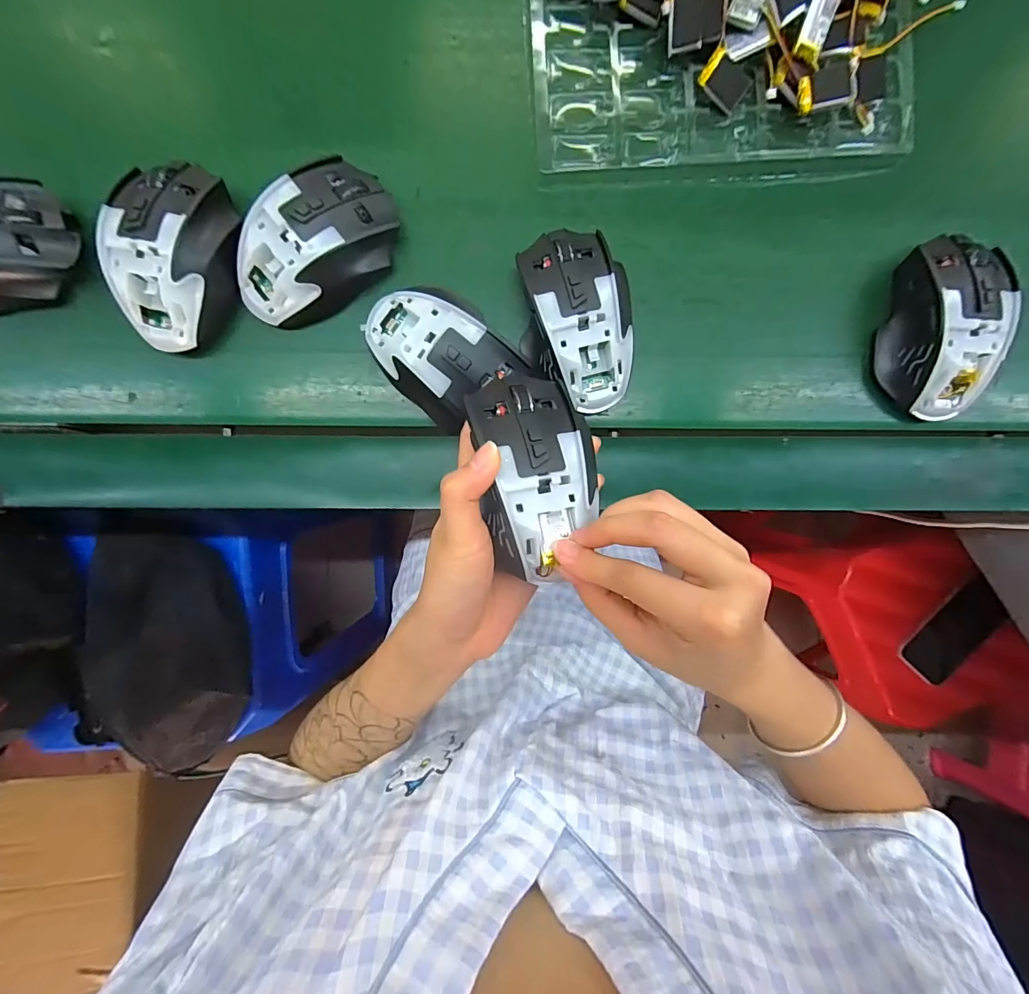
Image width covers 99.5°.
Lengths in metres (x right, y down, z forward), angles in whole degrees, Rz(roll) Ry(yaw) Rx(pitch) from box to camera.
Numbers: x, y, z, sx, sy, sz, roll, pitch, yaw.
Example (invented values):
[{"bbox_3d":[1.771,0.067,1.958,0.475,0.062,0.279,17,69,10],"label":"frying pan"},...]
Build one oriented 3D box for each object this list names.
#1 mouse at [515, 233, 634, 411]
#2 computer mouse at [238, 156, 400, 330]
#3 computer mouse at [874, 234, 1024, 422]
[{"bbox_3d":[0.039,-0.114,0.285,0.072,0.039,0.114,-4,92,0],"label":"mouse"},{"bbox_3d":[-0.128,-0.162,0.283,0.068,0.043,0.112,42,88,-1],"label":"computer mouse"},{"bbox_3d":[0.281,-0.110,0.285,0.064,0.039,0.114,4,92,-1],"label":"computer mouse"}]

